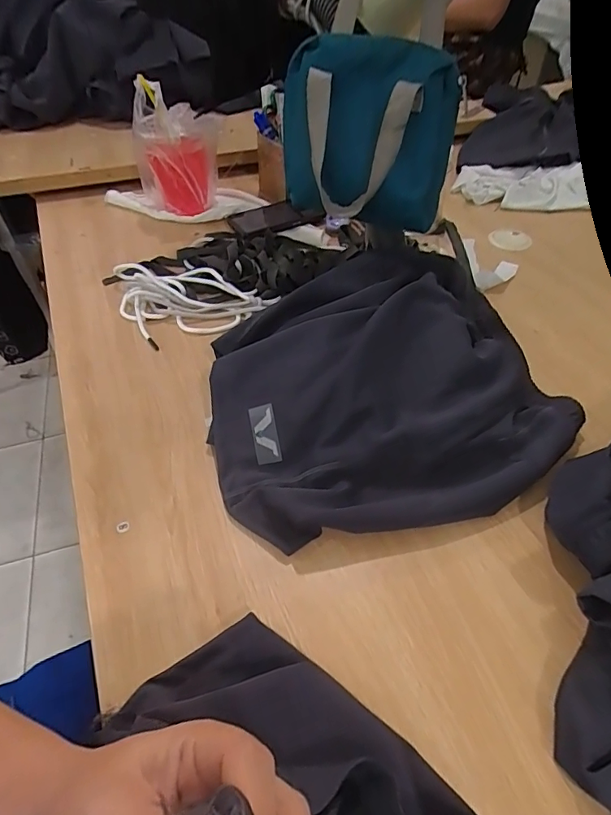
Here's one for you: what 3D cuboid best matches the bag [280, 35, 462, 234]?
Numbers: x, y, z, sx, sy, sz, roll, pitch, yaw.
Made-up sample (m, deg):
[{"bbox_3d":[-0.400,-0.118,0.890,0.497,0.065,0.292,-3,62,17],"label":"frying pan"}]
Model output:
[{"bbox_3d":[0.066,-0.301,0.526,0.184,0.167,0.080,3,49,5],"label":"bag"}]

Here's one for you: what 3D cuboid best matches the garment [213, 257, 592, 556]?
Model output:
[{"bbox_3d":[0.079,-0.034,0.487,0.360,0.095,0.317,-12,49,-9],"label":"garment"}]

